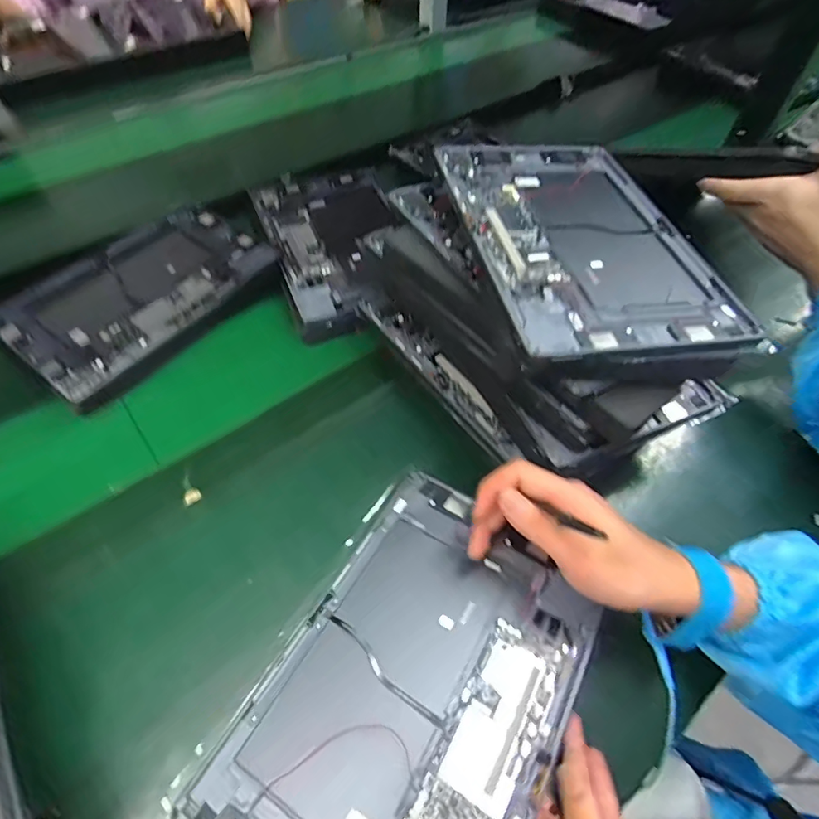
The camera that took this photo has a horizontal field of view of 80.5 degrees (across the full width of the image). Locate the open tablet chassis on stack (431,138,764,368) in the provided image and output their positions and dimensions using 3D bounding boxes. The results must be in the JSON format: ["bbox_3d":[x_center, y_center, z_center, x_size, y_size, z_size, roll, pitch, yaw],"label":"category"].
[{"bbox_3d":[0.125,-0.140,0.380,0.159,0.012,0.270,-8,55,-10],"label":"open tablet chassis on stack"}]

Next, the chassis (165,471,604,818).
[{"bbox_3d":[0.007,0.169,0.301,0.167,0.007,0.246,24,54,20],"label":"chassis"}]

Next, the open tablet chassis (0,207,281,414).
[{"bbox_3d":[-0.282,-0.127,0.513,0.177,0.013,0.257,33,60,20],"label":"open tablet chassis"}]

